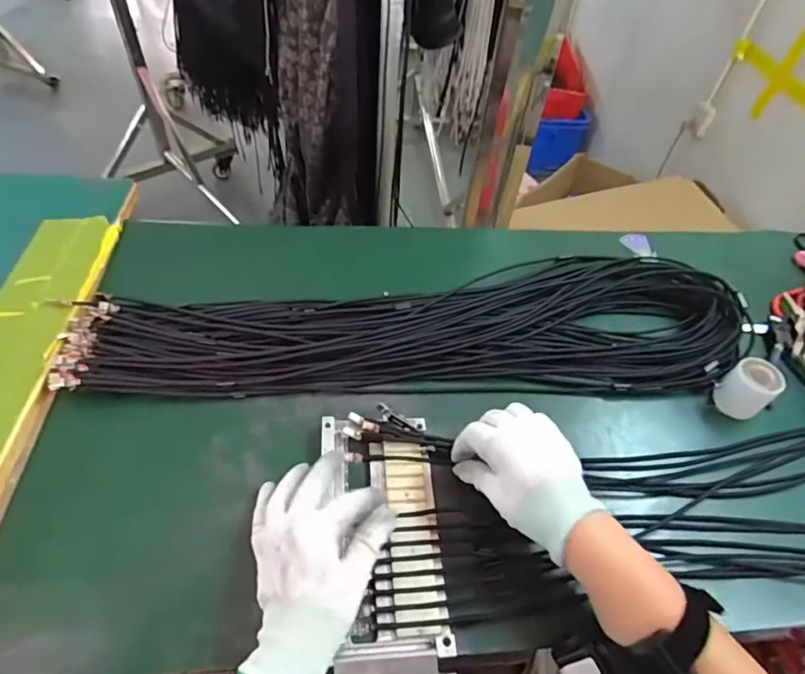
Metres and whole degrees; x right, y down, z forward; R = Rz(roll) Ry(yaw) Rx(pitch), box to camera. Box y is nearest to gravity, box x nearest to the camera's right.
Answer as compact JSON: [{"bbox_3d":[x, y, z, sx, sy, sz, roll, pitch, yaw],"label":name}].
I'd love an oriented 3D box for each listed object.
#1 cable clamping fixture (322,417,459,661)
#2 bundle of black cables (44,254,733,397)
[{"bbox_3d":[-0.012,0.158,0.438,0.091,0.020,0.200,-5,52,-10],"label":"cable clamping fixture"},{"bbox_3d":[0.025,-0.030,0.584,0.727,0.047,0.211,0,50,-6],"label":"bundle of black cables"}]

